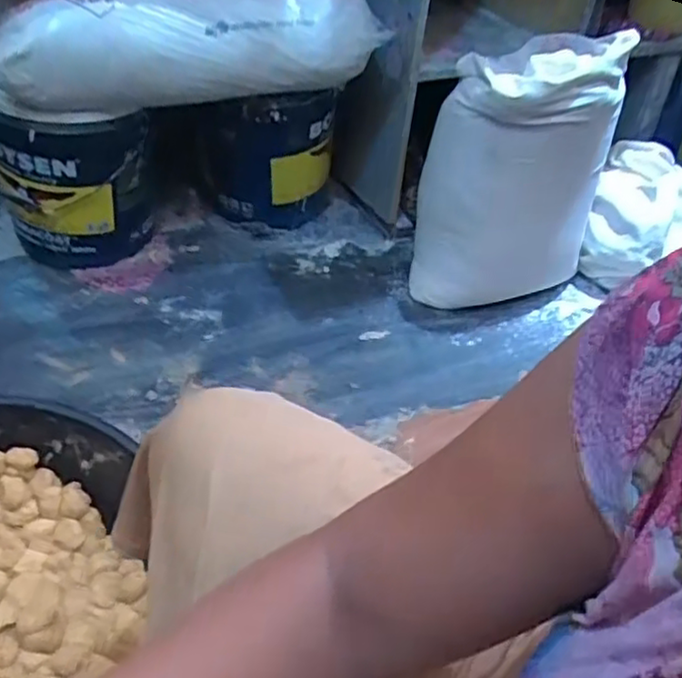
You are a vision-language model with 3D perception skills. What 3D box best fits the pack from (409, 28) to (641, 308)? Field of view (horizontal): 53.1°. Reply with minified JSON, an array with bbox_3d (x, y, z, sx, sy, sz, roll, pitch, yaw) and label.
[{"bbox_3d":[0.290,-0.253,1.161,0.307,0.475,0.151,-16,48,-23],"label":"pack"}]

